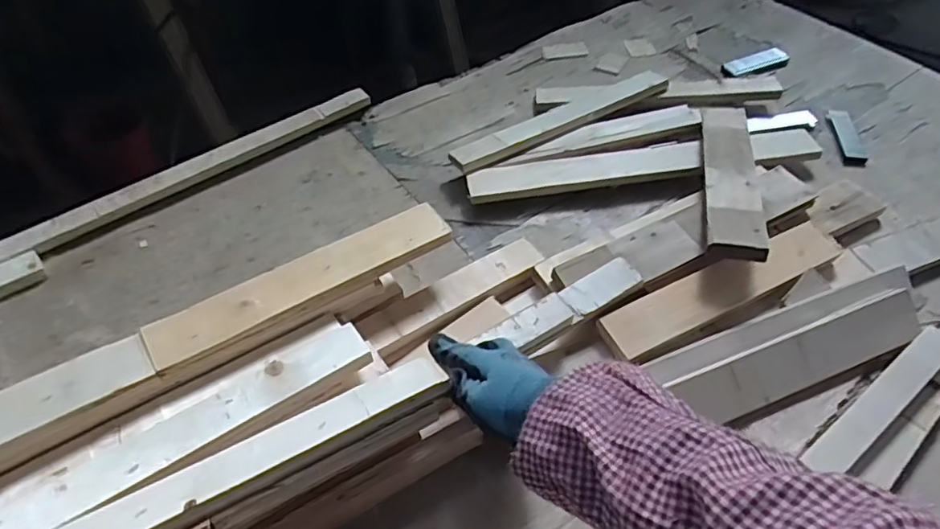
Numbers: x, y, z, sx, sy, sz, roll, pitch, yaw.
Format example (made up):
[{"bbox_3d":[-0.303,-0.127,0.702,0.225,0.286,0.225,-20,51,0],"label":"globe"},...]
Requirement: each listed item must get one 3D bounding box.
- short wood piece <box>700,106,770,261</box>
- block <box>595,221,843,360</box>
[{"bbox_3d":[0.300,-0.110,0.674,0.055,0.018,0.316,2,38,18],"label":"short wood piece"},{"bbox_3d":[0.257,0.019,0.586,0.286,0.030,0.050,-22,52,-17],"label":"block"}]

